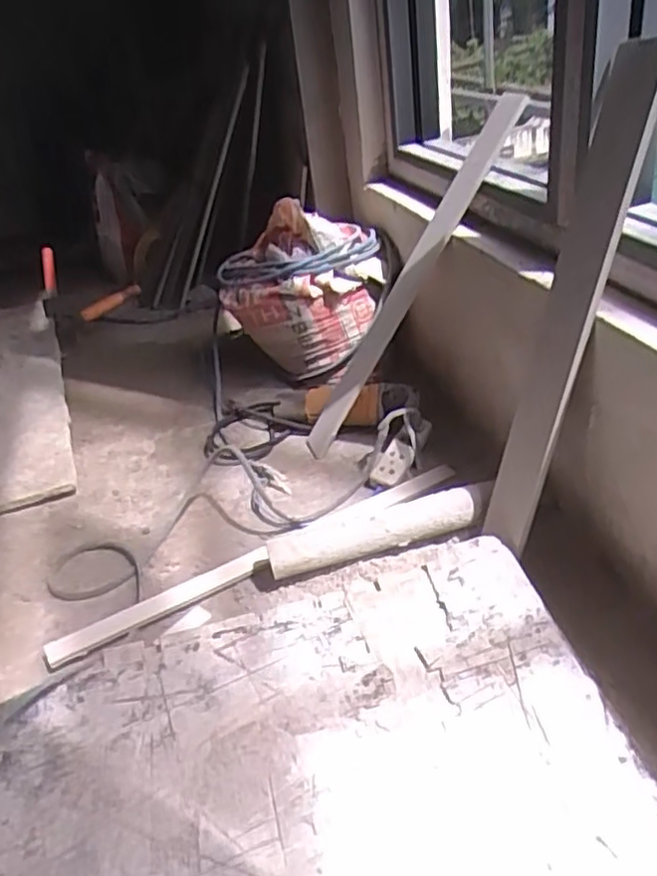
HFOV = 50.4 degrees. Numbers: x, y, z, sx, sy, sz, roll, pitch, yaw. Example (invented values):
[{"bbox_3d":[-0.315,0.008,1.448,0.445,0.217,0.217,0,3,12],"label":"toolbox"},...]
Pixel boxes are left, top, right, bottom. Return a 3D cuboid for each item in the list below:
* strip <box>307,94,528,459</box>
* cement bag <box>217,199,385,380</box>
[{"bbox_3d":[0.112,-0.220,1.055,0.028,0.596,0.059,22,28,-17],"label":"strip"},{"bbox_3d":[-0.047,-0.258,1.271,0.292,0.279,0.198,-12,32,-2],"label":"cement bag"}]

